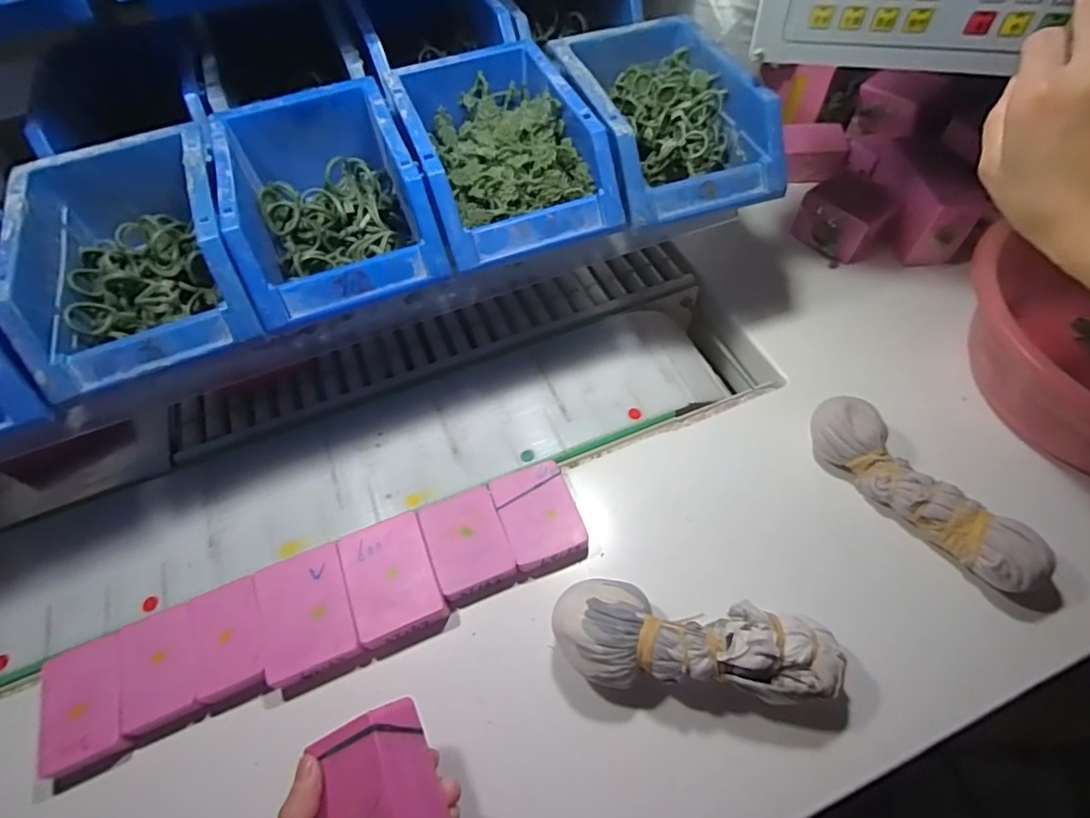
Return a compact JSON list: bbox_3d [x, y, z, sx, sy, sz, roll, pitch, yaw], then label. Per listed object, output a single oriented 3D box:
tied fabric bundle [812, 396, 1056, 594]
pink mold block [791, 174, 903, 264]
[{"bbox_3d":[0.261,0.058,0.383,0.039,0.039,0.165,-33,60,-17],"label":"tied fabric bundle"},{"bbox_3d":[0.293,-0.191,0.536,0.064,0.055,0.074,-40,62,-21],"label":"pink mold block"}]

